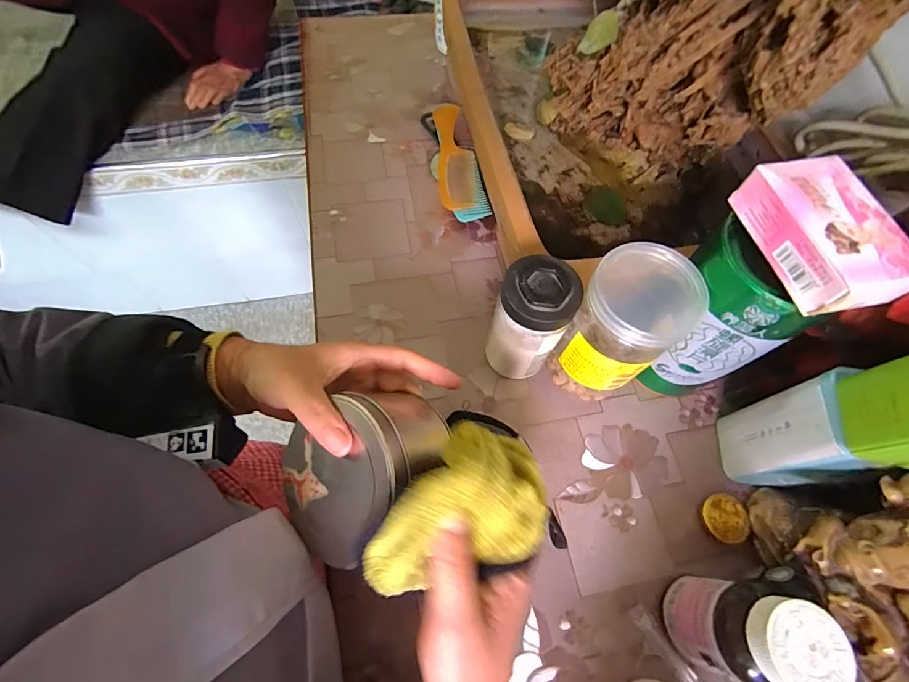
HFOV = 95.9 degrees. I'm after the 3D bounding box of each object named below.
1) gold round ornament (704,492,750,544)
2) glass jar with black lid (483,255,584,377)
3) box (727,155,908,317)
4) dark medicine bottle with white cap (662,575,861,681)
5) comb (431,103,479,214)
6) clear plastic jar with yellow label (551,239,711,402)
[{"bbox_3d":[0.246,0.160,0.370,0.035,0.007,0.040,-19,67,7],"label":"gold round ornament"},{"bbox_3d":[0.066,-0.012,0.381,0.060,0.133,0.060,1,64,-2],"label":"glass jar with black lid"},{"bbox_3d":[0.244,-0.071,0.271,0.058,0.034,0.104,-10,65,-8],"label":"box"},{"bbox_3d":[0.198,0.205,0.288,0.056,0.119,0.054,1,64,-2],"label":"dark medicine bottle with white cap"},{"bbox_3d":[0.000,-0.245,0.536,0.048,0.010,0.186,-12,64,15],"label":"comb"},{"bbox_3d":[0.146,-0.012,0.373,0.094,0.153,0.086,1,64,-2],"label":"clear plastic jar with yellow label"}]

